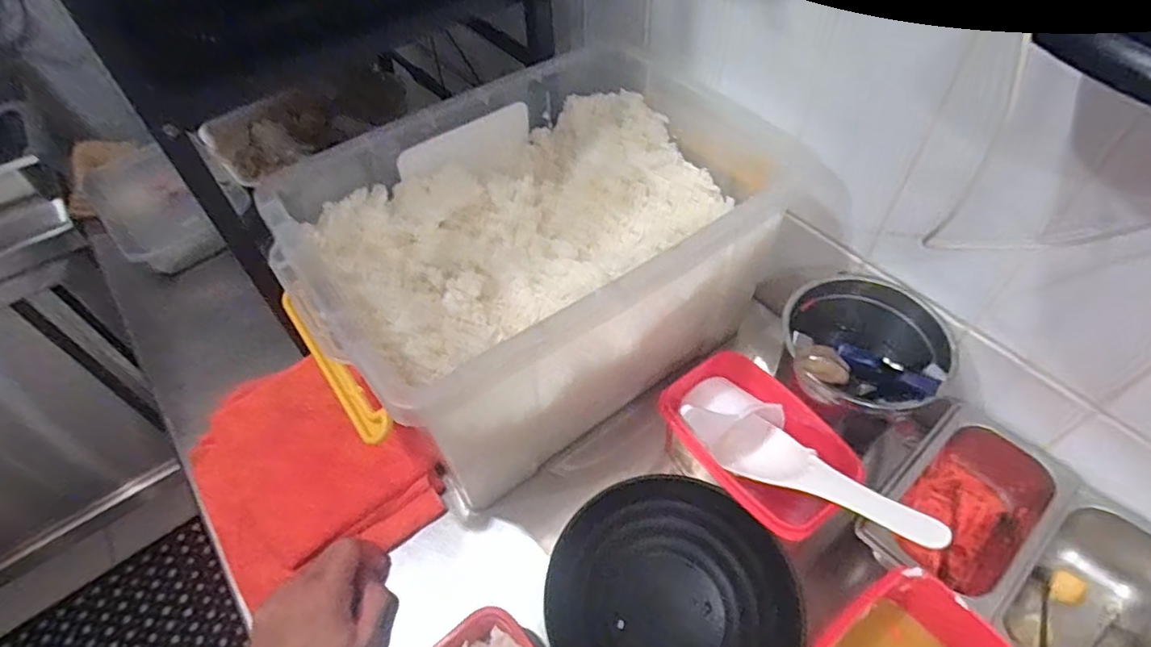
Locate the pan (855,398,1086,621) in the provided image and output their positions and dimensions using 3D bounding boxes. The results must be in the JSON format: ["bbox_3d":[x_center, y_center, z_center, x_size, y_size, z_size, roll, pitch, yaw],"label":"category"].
[{"bbox_3d":[0.317,0.155,0.493,0.171,0.070,0.102,-36,60,-23],"label":"pan"}]

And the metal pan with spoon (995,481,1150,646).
[{"bbox_3d":[0.379,0.221,0.453,0.181,0.090,0.101,-34,59,-22],"label":"metal pan with spoon"}]

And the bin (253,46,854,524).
[{"bbox_3d":[-0.026,-0.063,0.571,0.417,0.208,0.294,-33,59,-21],"label":"bin"}]

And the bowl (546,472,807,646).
[{"bbox_3d":[0.076,0.224,0.478,0.179,0.064,0.179,-3,63,7],"label":"bowl"}]

